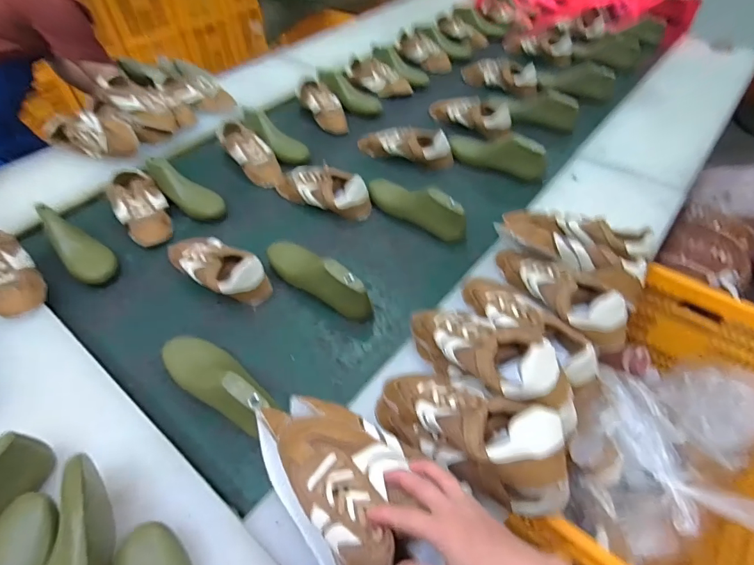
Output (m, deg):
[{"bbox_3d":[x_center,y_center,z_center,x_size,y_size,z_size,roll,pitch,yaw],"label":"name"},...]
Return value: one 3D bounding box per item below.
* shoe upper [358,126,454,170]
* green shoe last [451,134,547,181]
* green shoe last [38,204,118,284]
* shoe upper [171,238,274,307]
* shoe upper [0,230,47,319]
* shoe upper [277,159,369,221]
[{"bbox_3d":[0.067,-0.346,1.074,0.262,0.080,0.072,19,54,16],"label":"shoe upper"},{"bbox_3d":[0.279,-0.319,1.004,0.232,0.080,0.065,25,56,21],"label":"green shoe last"},{"bbox_3d":[-0.621,-0.086,0.867,0.084,0.066,0.243,-37,59,-24],"label":"green shoe last"},{"bbox_3d":[-0.325,-0.038,0.821,0.256,0.072,0.090,28,57,22],"label":"shoe upper"},{"bbox_3d":[-0.685,-0.029,0.769,0.081,0.070,0.227,-37,59,-24],"label":"shoe upper"},{"bbox_3d":[-0.133,-0.217,0.968,0.245,0.075,0.079,26,57,21],"label":"shoe upper"}]

